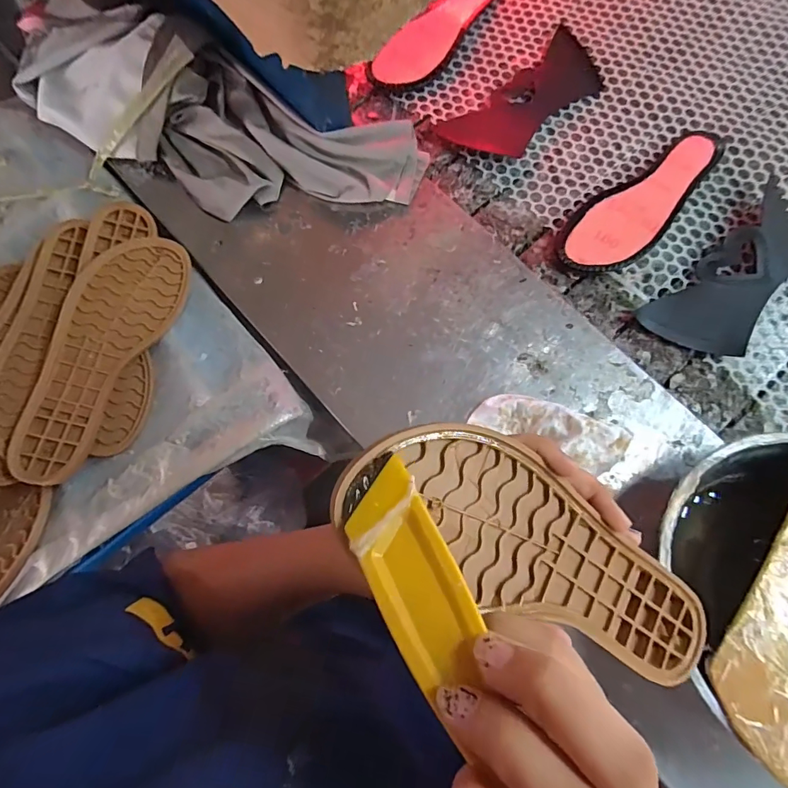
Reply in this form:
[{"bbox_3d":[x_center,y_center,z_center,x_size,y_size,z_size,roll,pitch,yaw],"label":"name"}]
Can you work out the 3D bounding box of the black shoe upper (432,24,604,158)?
[{"bbox_3d":[0.155,-0.337,0.515,0.199,0.008,0.085,-40,79,-7],"label":"black shoe upper"}]

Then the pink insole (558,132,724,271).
[{"bbox_3d":[0.272,-0.204,0.472,0.231,0.019,0.079,-36,79,-6],"label":"pink insole"}]

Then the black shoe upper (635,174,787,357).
[{"bbox_3d":[0.353,-0.127,0.445,0.086,0.028,0.217,42,81,10],"label":"black shoe upper"}]

